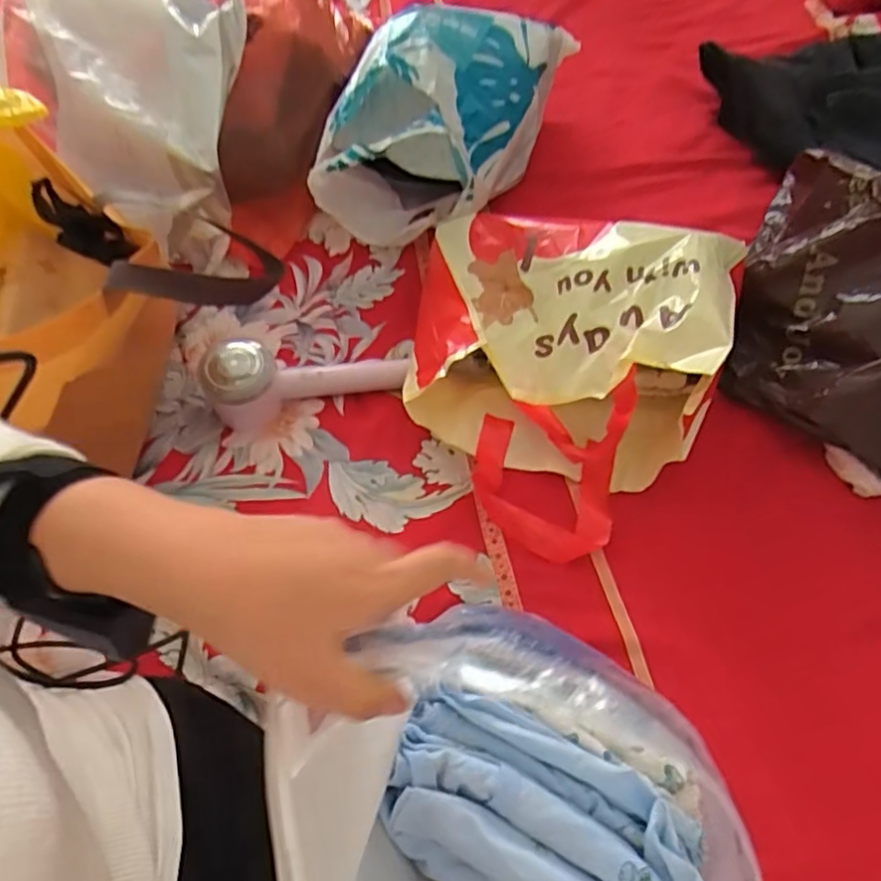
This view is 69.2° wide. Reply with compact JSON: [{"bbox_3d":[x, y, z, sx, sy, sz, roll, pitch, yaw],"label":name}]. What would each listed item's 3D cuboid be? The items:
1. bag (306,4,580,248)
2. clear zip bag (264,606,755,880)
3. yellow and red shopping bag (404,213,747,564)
[{"bbox_3d":[0.003,-0.411,0.783,0.206,0.145,0.379,26,65,15],"label":"bag"},{"bbox_3d":[0.029,0.213,0.327,0.227,0.201,0.187,31,66,18],"label":"clear zip bag"},{"bbox_3d":[0.101,-0.085,0.621,0.308,0.145,0.334,17,63,11],"label":"yellow and red shopping bag"}]

